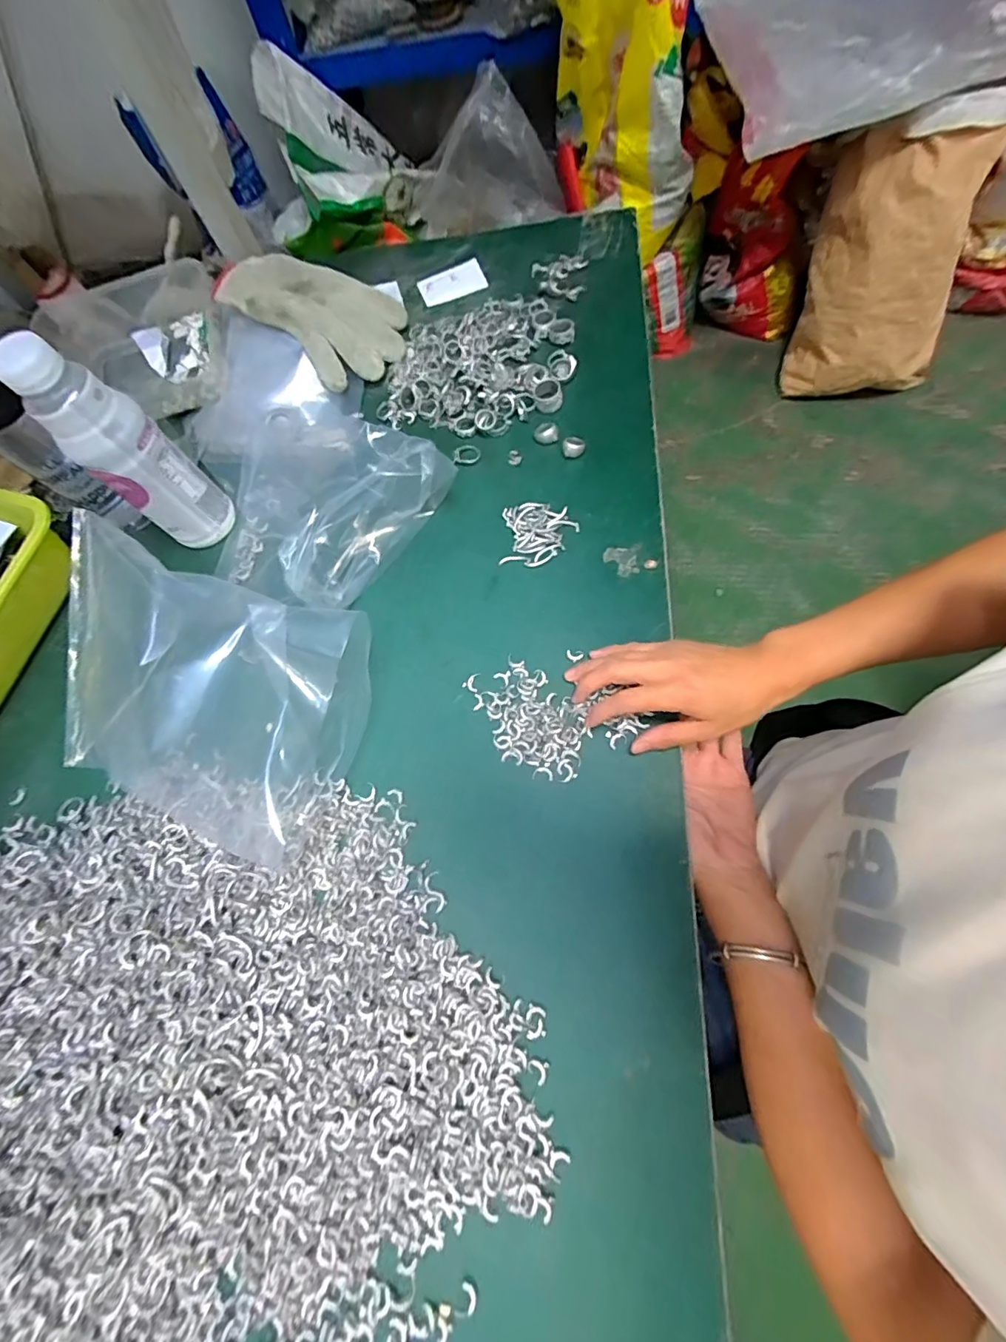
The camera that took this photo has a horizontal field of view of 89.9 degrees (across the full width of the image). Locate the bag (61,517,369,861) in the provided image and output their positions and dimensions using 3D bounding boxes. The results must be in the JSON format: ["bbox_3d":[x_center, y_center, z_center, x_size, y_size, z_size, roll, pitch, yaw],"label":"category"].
[{"bbox_3d":[-0.249,0.015,0.390,0.254,0.090,0.190,18,74,12],"label":"bag"}]

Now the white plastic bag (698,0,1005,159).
[{"bbox_3d":[0.732,-1.240,0.977,0.646,0.108,0.413,-13,69,2],"label":"white plastic bag"}]

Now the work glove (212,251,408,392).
[{"bbox_3d":[-0.197,-0.395,0.545,0.183,0.065,0.139,33,77,16],"label":"work glove"}]

